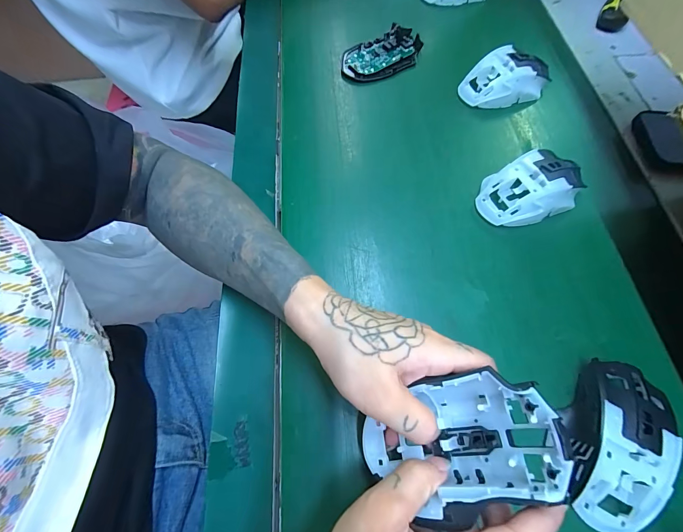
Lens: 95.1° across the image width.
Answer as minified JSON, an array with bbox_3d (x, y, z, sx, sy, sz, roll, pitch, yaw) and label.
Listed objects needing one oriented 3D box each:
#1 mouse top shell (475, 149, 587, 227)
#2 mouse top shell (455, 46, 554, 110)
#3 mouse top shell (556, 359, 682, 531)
[{"bbox_3d":[0.194,-0.079,0.316,0.105,0.035,0.060,-22,67,-8],"label":"mouse top shell"},{"bbox_3d":[0.202,-0.237,0.390,0.103,0.036,0.064,-13,66,-4],"label":"mouse top shell"},{"bbox_3d":[0.196,0.124,0.226,0.065,0.036,0.118,26,69,13],"label":"mouse top shell"}]

